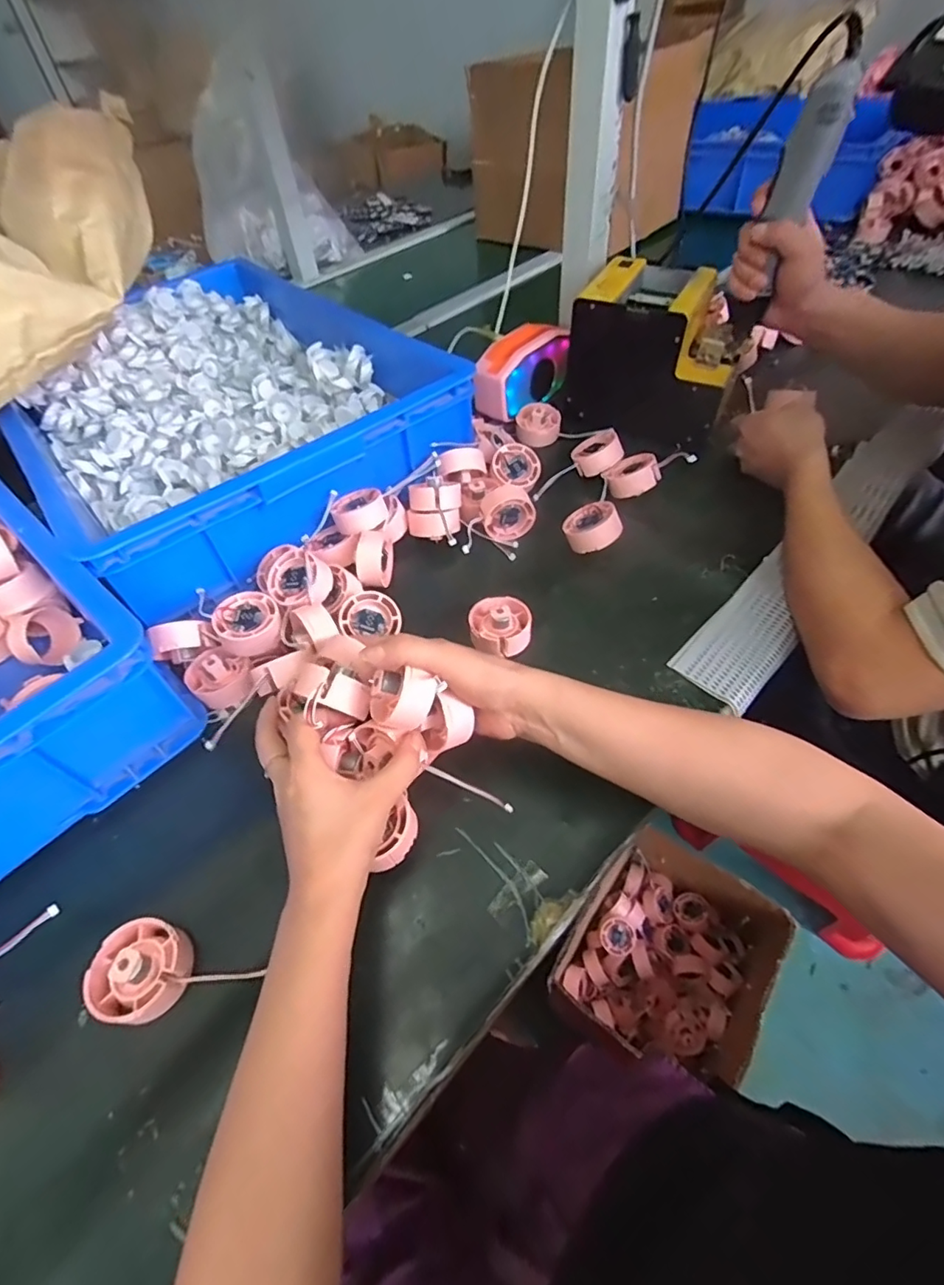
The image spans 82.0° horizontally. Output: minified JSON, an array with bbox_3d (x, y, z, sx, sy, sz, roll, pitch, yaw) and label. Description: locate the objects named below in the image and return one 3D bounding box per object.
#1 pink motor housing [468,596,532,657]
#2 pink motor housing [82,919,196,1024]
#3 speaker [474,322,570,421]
[{"bbox_3d":[0.026,-0.016,0.491,0.054,0.032,0.057,-1,52,4],"label":"pink motor housing"},{"bbox_3d":[-0.210,0.207,0.343,0.056,0.034,0.054,-2,52,3],"label":"pink motor housing"},{"bbox_3d":[0.062,-0.350,0.700,0.070,0.069,0.125,34,62,27],"label":"speaker"}]

